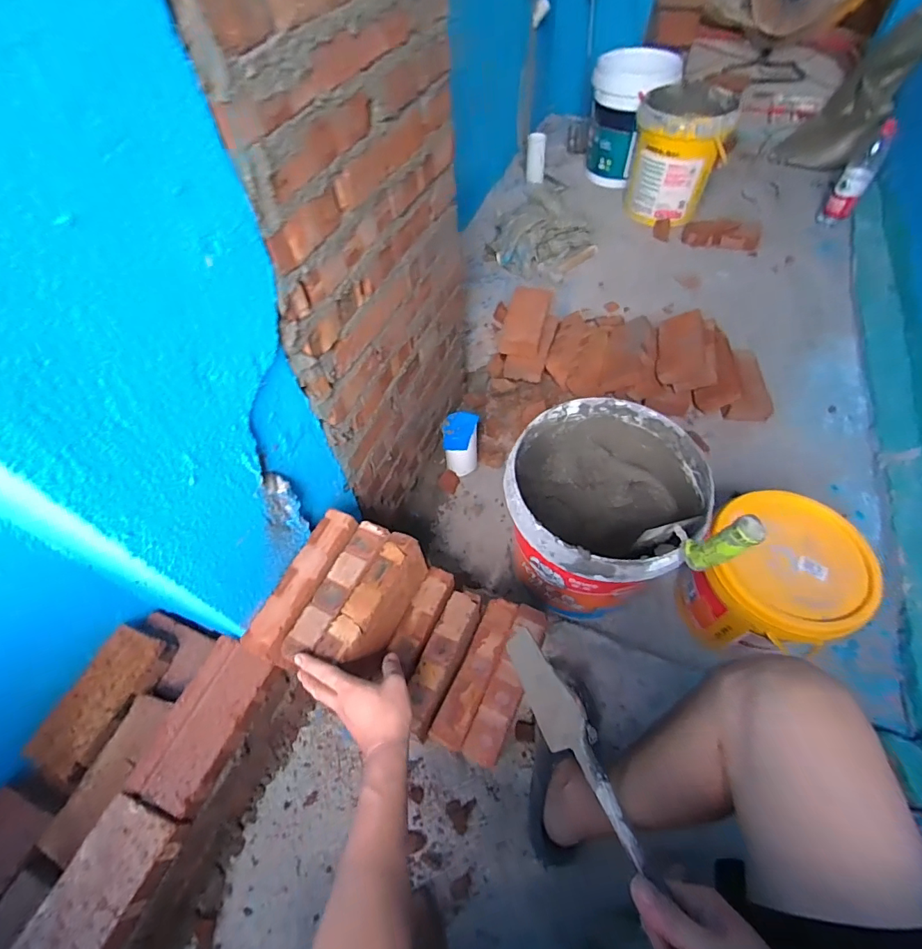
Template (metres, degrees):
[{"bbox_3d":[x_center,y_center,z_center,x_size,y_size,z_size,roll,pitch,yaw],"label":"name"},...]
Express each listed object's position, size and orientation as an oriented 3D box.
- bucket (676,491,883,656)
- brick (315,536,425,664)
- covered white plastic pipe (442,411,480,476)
[{"bbox_3d":[0.530,0.190,0.816,0.217,0.225,0.228,-1,57,2],"label":"bucket"},{"bbox_3d":[-0.120,0.189,0.660,0.056,0.092,0.204,22,61,16],"label":"brick"},{"bbox_3d":[0.001,-0.066,1.096,0.078,0.172,0.068,4,57,6],"label":"covered white plastic pipe"}]

